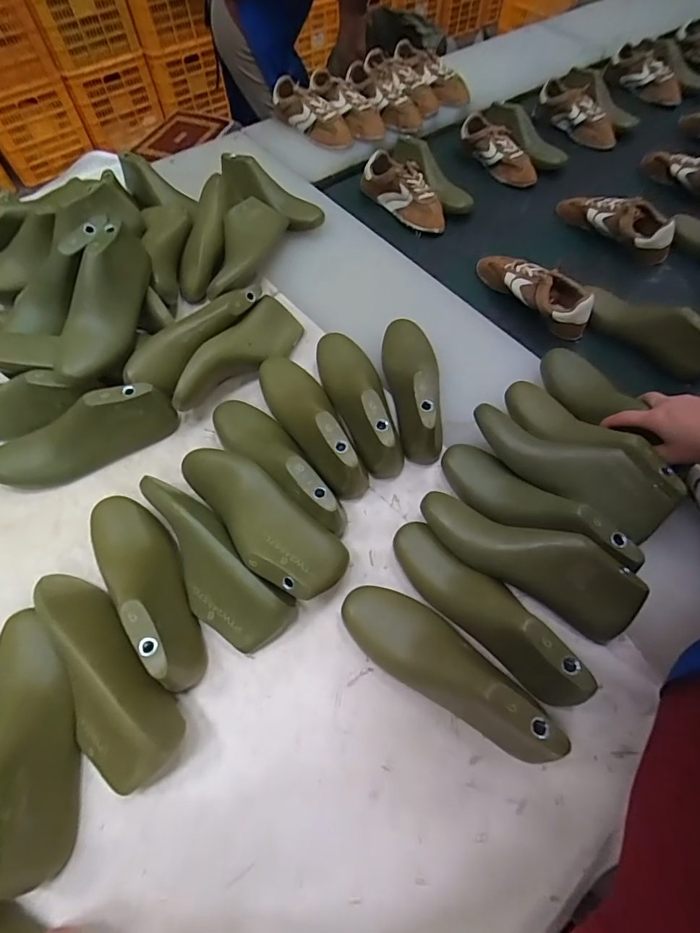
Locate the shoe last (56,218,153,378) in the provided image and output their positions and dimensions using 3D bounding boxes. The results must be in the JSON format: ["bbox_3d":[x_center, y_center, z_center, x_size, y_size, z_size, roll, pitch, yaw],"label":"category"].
[{"bbox_3d":[-0.324,-0.219,0.574,0.076,0.077,0.226,10,78,7],"label":"shoe last"}]

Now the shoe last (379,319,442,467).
[{"bbox_3d":[0.084,-0.118,0.590,0.071,0.096,0.222,-2,63,0],"label":"shoe last"}]

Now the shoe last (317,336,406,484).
[{"bbox_3d":[0.013,-0.101,0.573,0.076,0.082,0.229,-18,64,-8],"label":"shoe last"}]

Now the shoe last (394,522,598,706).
[{"bbox_3d":[0.134,0.137,0.441,0.066,0.072,0.227,-41,69,-18],"label":"shoe last"}]

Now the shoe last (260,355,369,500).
[{"bbox_3d":[-0.049,-0.068,0.555,0.073,0.079,0.227,-27,65,-12],"label":"shoe last"}]

